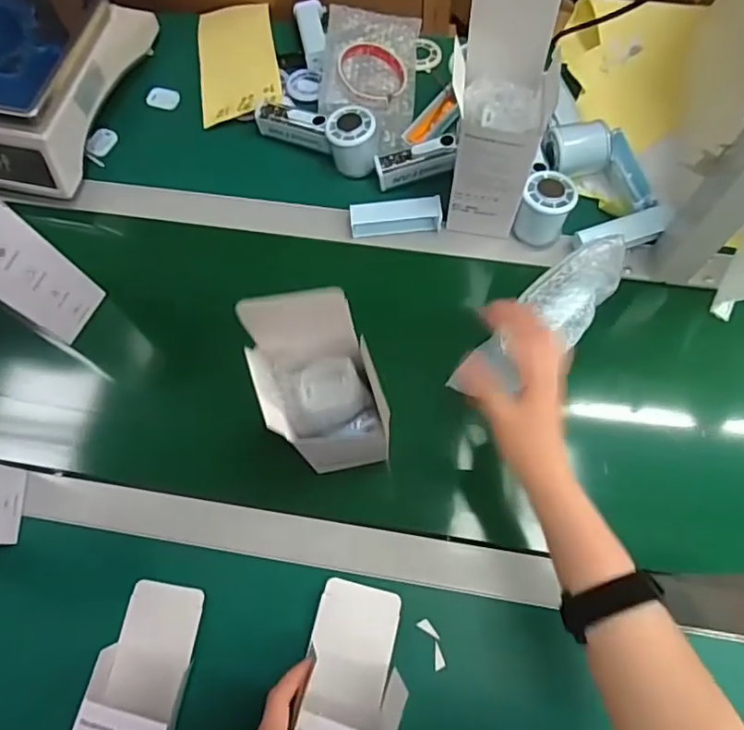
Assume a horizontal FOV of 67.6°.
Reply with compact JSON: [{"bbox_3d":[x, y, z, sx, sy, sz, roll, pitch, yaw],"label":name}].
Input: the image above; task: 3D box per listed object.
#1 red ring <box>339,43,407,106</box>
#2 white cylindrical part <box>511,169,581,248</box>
[{"bbox_3d":[-0.001,-0.357,0.680,0.085,0.012,0.088,37,70,1],"label":"red ring"},{"bbox_3d":[0.188,-0.169,0.604,0.052,0.062,0.056,-1,70,2],"label":"white cylindrical part"}]

